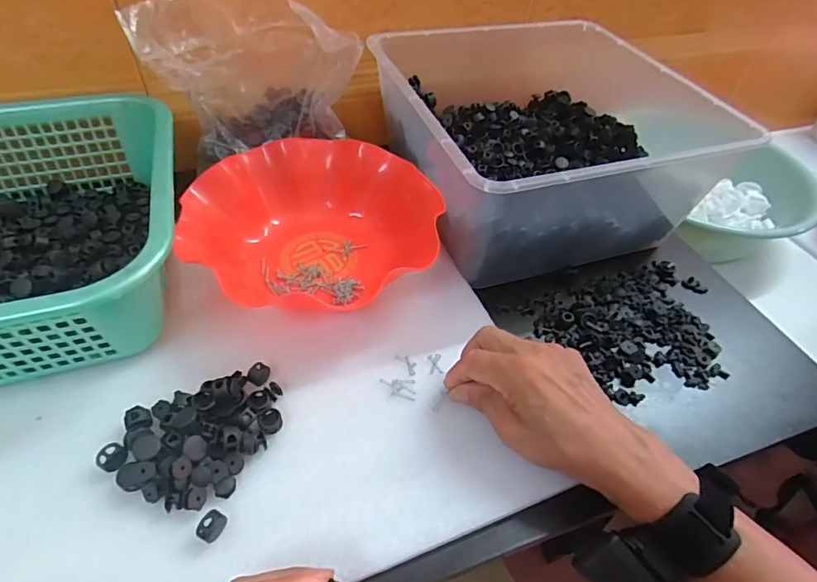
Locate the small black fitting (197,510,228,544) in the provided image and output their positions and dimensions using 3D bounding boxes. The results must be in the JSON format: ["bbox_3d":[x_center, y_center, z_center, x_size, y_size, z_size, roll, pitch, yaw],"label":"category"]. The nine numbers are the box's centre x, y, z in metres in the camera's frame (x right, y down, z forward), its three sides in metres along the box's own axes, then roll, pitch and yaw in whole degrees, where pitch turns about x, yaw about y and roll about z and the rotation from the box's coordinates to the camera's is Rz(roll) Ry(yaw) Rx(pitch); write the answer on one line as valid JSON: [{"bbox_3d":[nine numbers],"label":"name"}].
[{"bbox_3d":[-0.122,0.147,0.297,0.012,0.013,0.017,23,50,13],"label":"small black fitting"}]

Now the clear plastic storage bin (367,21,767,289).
[{"bbox_3d":[0.132,-0.166,0.521,0.288,0.138,0.299,-12,51,-16],"label":"clear plastic storage bin"}]

